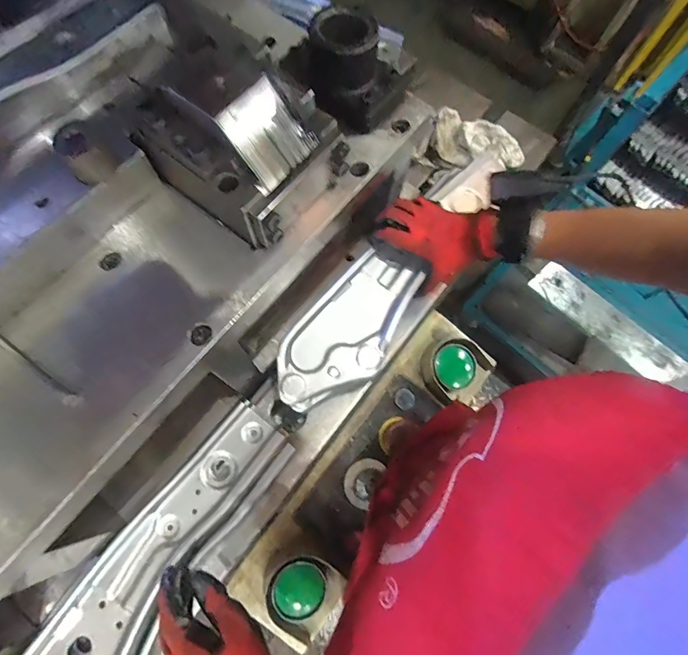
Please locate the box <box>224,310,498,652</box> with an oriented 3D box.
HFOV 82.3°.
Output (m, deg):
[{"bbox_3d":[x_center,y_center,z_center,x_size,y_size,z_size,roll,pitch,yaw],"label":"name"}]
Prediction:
[{"bbox_3d":[0.047,0.203,0.592,0.144,0.088,0.495,38,74,11],"label":"box"}]

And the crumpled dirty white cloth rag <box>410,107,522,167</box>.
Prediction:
[{"bbox_3d":[0.224,-0.320,0.700,0.184,0.059,0.116,27,72,8],"label":"crumpled dirty white cloth rag"}]

